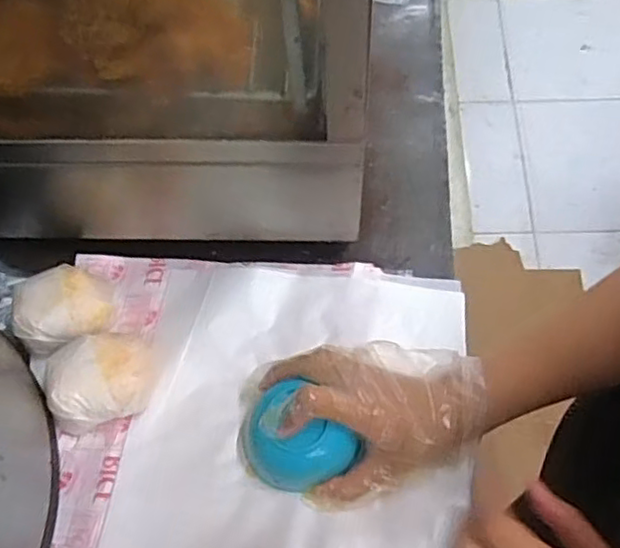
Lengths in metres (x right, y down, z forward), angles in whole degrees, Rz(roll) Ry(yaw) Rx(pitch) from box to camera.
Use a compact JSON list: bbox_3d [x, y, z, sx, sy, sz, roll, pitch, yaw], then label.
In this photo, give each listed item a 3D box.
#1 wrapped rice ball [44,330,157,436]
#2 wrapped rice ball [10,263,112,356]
[{"bbox_3d":[-0.162,0.082,0.511,0.086,0.049,0.066,-14,63,-5],"label":"wrapped rice ball"},{"bbox_3d":[-0.208,0.029,0.546,0.078,0.052,0.073,-39,67,-16],"label":"wrapped rice ball"}]

